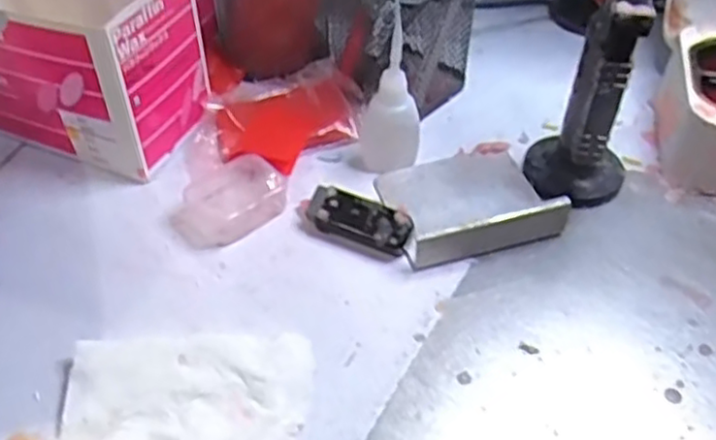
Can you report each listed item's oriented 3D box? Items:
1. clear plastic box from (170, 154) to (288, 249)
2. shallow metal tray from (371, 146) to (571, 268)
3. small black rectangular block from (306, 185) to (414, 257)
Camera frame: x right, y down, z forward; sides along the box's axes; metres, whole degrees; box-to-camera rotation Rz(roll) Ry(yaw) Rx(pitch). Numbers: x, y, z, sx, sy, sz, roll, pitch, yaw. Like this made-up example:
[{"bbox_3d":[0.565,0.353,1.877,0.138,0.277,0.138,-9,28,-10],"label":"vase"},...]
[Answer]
[{"bbox_3d":[-0.074,-0.013,0.406,0.042,0.016,0.064,33,55,28],"label":"clear plastic box"},{"bbox_3d":[0.063,-0.017,0.411,0.090,0.029,0.081,-14,48,-13],"label":"shallow metal tray"},{"bbox_3d":[0.000,0.002,0.399,0.060,0.019,0.024,20,49,18],"label":"small black rectangular block"}]

